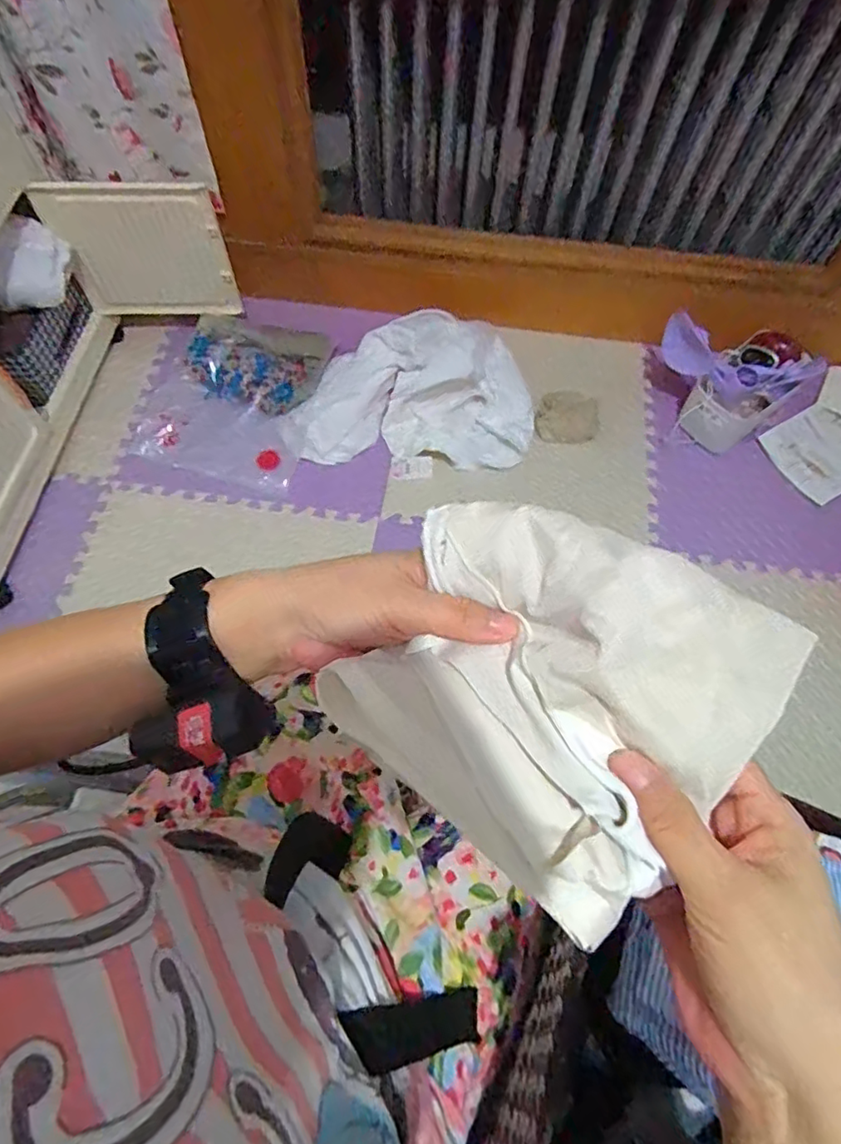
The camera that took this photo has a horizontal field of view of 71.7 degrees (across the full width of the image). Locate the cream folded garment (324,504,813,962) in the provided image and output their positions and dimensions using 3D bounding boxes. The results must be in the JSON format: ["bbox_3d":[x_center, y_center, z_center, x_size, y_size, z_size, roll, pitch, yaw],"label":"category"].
[{"bbox_3d":[0.051,0.050,0.256,0.160,0.069,0.137,33,69,12],"label":"cream folded garment"}]

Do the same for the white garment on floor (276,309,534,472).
[{"bbox_3d":[-0.022,-0.384,1.254,0.529,0.178,0.277,-2,67,-3],"label":"white garment on floor"}]

